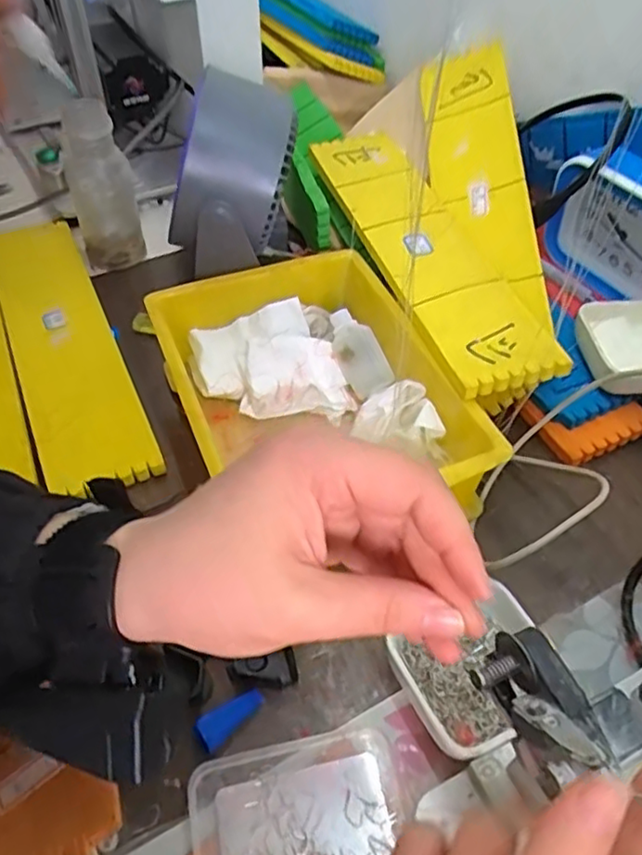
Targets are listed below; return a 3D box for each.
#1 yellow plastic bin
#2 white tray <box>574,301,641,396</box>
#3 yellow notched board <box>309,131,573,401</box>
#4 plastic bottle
[{"bbox_3d":[-0.010,-0.022,0.465,0.177,0.069,0.246,-17,52,-15],"label":"yellow plastic bin"},{"bbox_3d":[0.248,-0.065,0.503,0.090,0.031,0.075,-3,50,-3],"label":"white tray"},{"bbox_3d":[0.081,-0.157,0.535,0.085,0.013,0.352,-15,51,-10],"label":"yellow notched board"},{"bbox_3d":[-0.209,-0.229,0.605,0.057,0.138,0.061,-13,51,-12],"label":"plastic bottle"}]

